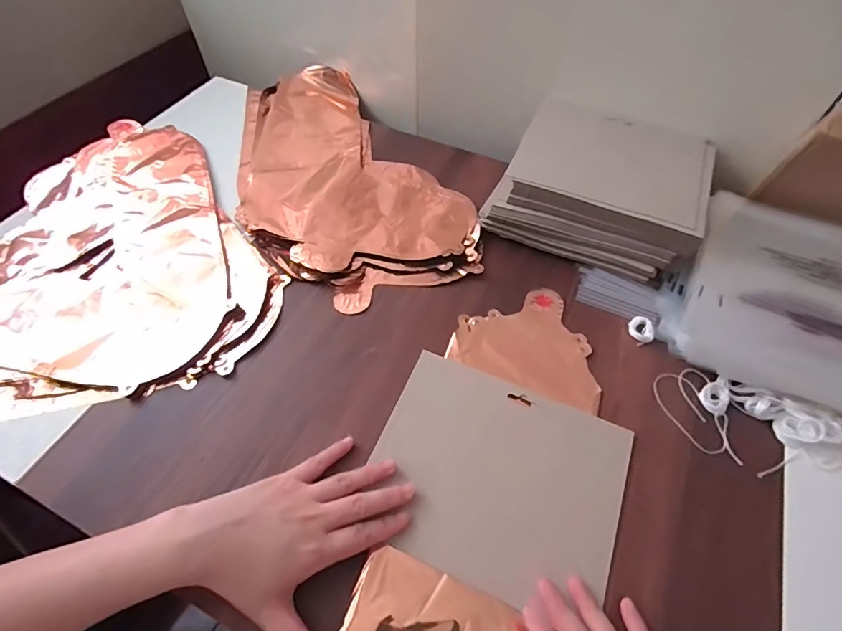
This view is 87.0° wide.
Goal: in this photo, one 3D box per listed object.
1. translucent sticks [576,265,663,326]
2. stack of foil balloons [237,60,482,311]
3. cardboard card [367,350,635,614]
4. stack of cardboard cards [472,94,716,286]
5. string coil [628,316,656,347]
[{"bbox_3d":[0.208,-0.023,0.467,0.083,0.011,0.049,20,57,14],"label":"translucent sticks"},{"bbox_3d":[-0.125,-0.191,0.575,0.234,0.021,0.461,-26,59,-18],"label":"stack of foil balloons"},{"bbox_3d":[0.061,0.132,0.368,0.197,0.009,0.162,21,61,12],"label":"cardboard card"},{"bbox_3d":[0.206,-0.149,0.514,0.206,0.071,0.188,21,57,14],"label":"stack of cardboard cards"},{"bbox_3d":[0.220,0.014,0.440,0.023,0.010,0.028,-12,56,-8],"label":"string coil"}]

